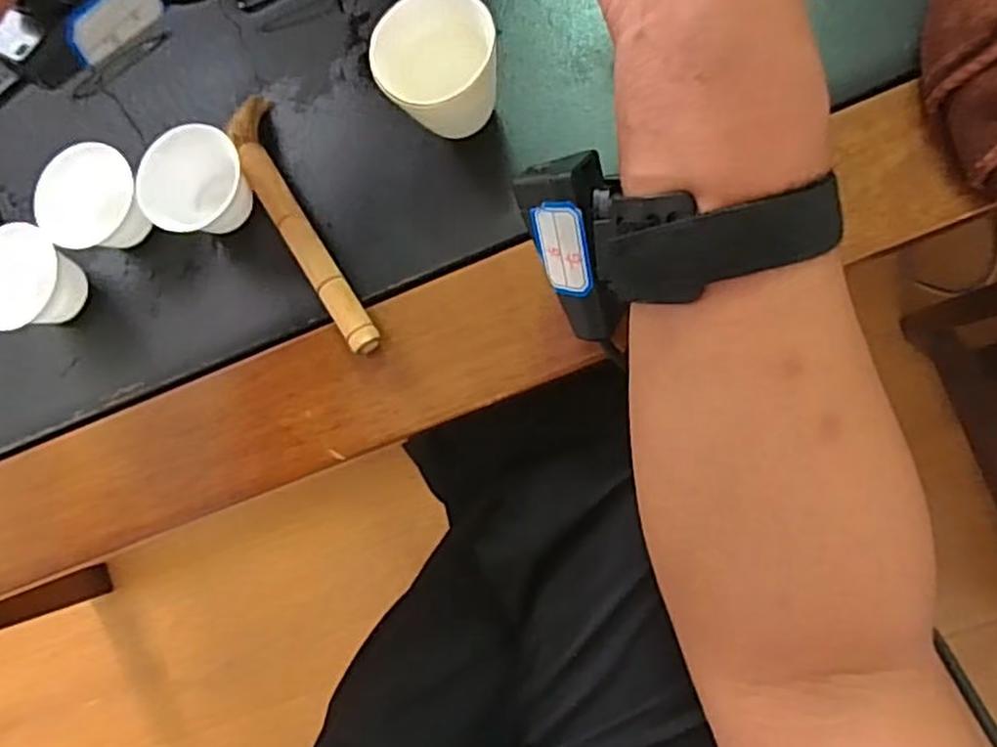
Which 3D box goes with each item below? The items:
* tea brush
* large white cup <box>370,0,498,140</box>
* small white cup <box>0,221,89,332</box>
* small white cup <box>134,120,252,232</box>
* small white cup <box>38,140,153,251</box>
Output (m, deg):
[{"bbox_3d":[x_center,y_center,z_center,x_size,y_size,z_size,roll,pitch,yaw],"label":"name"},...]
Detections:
[{"bbox_3d":[-0.098,-0.073,0.350,0.021,0.014,0.145,-29,82,6],"label":"tea brush"},{"bbox_3d":[-0.026,-0.138,0.326,0.044,0.044,0.052,38,92,10],"label":"large white cup"},{"bbox_3d":[-0.233,-0.046,0.366,0.046,0.036,0.050,-1,86,9],"label":"small white cup"},{"bbox_3d":[-0.145,-0.091,0.351,0.048,0.028,0.043,-34,82,5],"label":"small white cup"},{"bbox_3d":[-0.201,-0.084,0.366,0.046,0.034,0.055,-44,81,4],"label":"small white cup"}]

